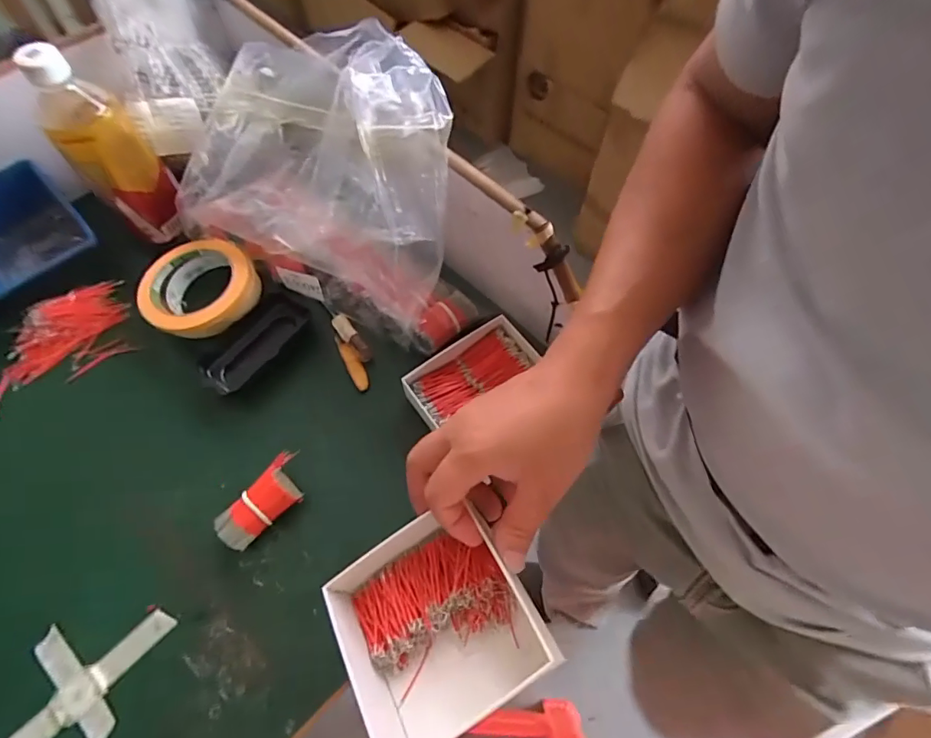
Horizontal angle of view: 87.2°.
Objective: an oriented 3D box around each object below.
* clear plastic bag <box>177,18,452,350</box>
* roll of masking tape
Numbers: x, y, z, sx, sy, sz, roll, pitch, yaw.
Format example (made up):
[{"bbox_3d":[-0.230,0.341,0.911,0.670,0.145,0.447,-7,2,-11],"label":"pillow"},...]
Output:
[{"bbox_3d":[-0.132,-0.187,0.443,0.269,0.179,0.165,26,67,11],"label":"clear plastic bag"},{"bbox_3d":[-0.256,-0.076,0.473,0.106,0.034,0.101,0,64,-1],"label":"roll of masking tape"}]

